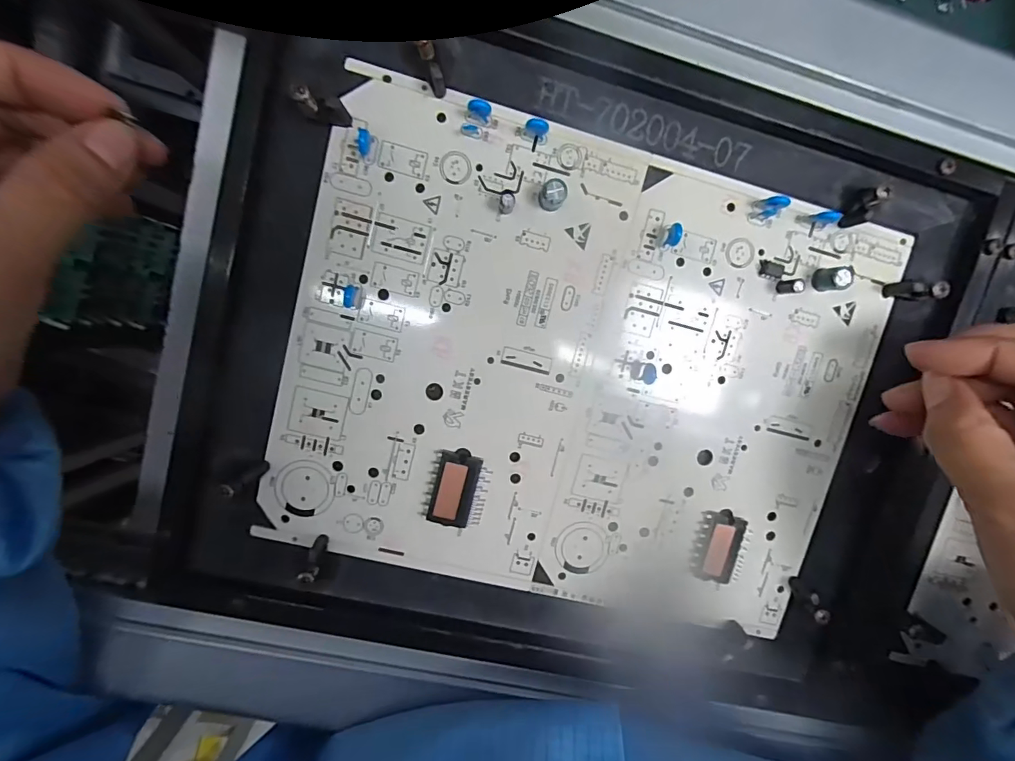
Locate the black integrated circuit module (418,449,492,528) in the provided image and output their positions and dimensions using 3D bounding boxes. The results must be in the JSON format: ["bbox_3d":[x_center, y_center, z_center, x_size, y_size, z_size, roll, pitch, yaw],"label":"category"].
[{"bbox_3d":[-0.023,0.049,0.207,0.026,0.006,0.033,14,97,-6],"label":"black integrated circuit module"}]

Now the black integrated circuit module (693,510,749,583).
[{"bbox_3d":[0.103,0.081,0.222,0.022,0.006,0.034,9,97,-5],"label":"black integrated circuit module"}]

